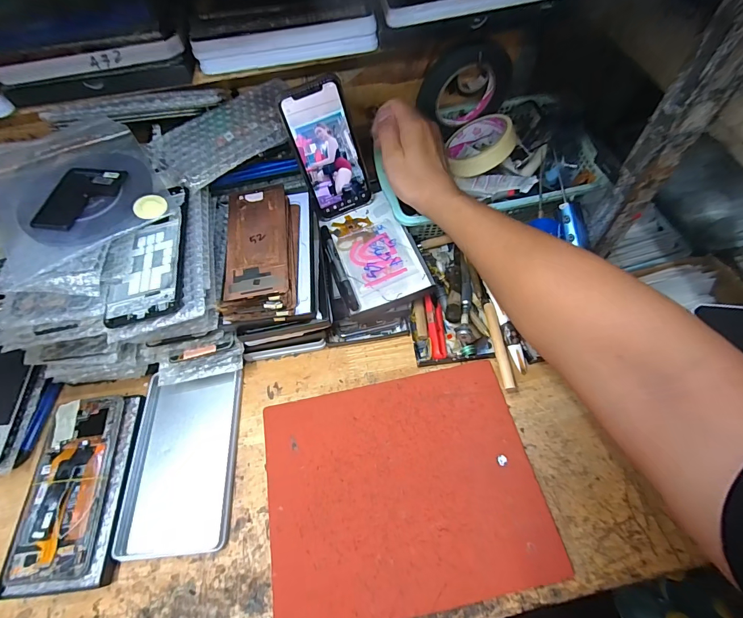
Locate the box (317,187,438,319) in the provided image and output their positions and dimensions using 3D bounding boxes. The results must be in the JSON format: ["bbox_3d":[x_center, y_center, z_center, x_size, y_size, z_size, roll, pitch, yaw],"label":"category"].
[{"bbox_3d":[0.004,-0.063,0.478,0.099,0.032,0.152,-25,62,-6],"label":"box"}]

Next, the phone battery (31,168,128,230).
[{"bbox_3d":[-0.286,-0.109,0.372,0.066,0.012,0.077,1,60,5],"label":"phone battery"}]

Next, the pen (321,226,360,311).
[{"bbox_3d":[-0.041,-0.053,0.458,0.014,0.010,0.130,-19,60,-7],"label":"pen"}]

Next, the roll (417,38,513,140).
[{"bbox_3d":[0.124,-0.286,0.492,0.120,0.104,0.029,-5,60,2],"label":"roll"}]

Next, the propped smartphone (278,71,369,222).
[{"bbox_3d":[-0.051,-0.188,0.459,0.073,0.153,0.005,-23,37,-6],"label":"propped smartphone"}]

